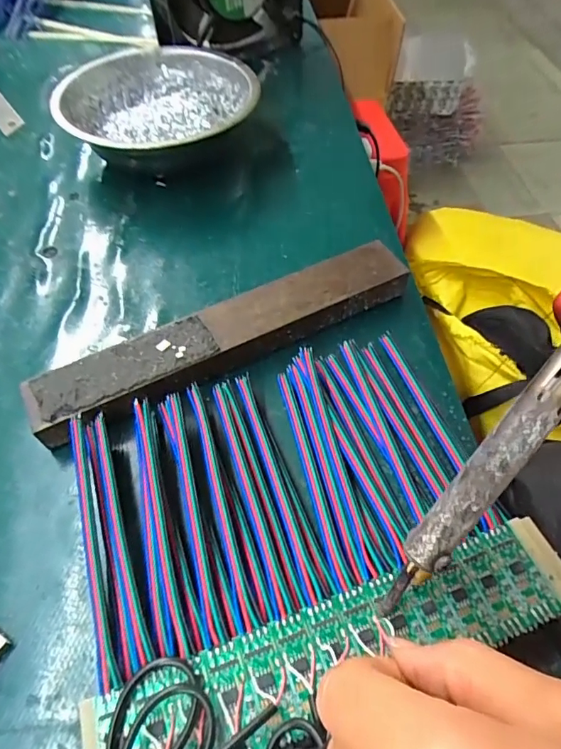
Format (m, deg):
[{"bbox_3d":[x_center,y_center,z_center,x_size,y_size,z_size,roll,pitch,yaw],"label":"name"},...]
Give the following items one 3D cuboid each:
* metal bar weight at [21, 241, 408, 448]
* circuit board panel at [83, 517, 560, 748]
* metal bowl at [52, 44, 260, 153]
[{"bbox_3d":[-0.023,-0.018,0.230,0.182,0.019,0.031,-25,59,-16],"label":"metal bar weight"},{"bbox_3d":[0.021,0.090,0.158,0.168,0.009,0.031,-17,57,-10],"label":"circuit board panel"},{"bbox_3d":[-0.082,-0.178,0.327,0.125,0.042,0.127,0,56,1],"label":"metal bowl"}]

